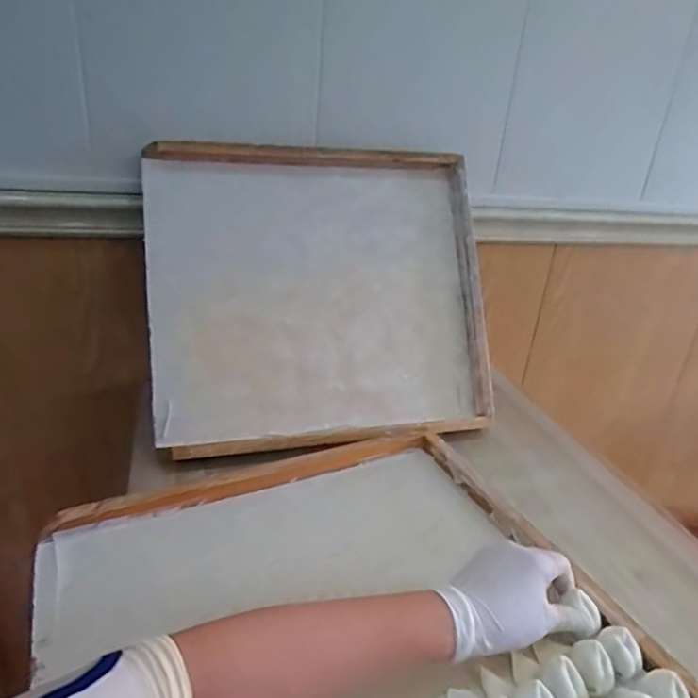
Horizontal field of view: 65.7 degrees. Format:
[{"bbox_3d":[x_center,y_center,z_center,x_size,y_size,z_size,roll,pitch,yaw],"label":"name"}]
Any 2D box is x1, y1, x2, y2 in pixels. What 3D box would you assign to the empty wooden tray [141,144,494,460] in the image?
[{"bbox_3d":[-0.033,-0.083,0.730,0.452,0.410,0.062,-3,-4,-14],"label":"empty wooden tray"}]

